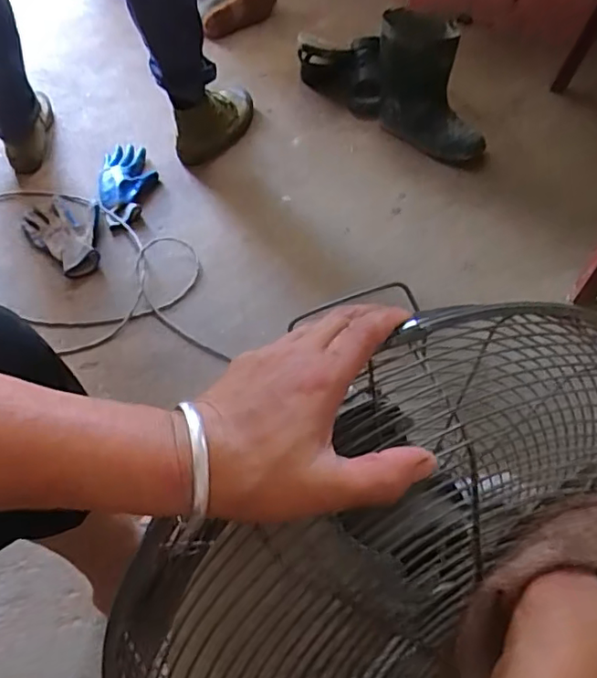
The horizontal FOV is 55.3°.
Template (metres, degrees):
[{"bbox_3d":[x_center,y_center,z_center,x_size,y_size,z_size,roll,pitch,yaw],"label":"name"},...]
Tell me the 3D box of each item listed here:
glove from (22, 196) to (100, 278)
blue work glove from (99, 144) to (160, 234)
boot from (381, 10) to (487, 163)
[{"bbox_3d":[-0.431,-0.205,1.082,0.196,0.029,0.132,39,63,23],"label":"glove"},{"bbox_3d":[-0.346,-0.310,1.156,0.108,0.030,0.219,-4,56,-3],"label":"blue work glove"},{"bbox_3d":[0.278,-0.512,1.161,0.245,0.242,0.086,37,63,22],"label":"boot"}]

